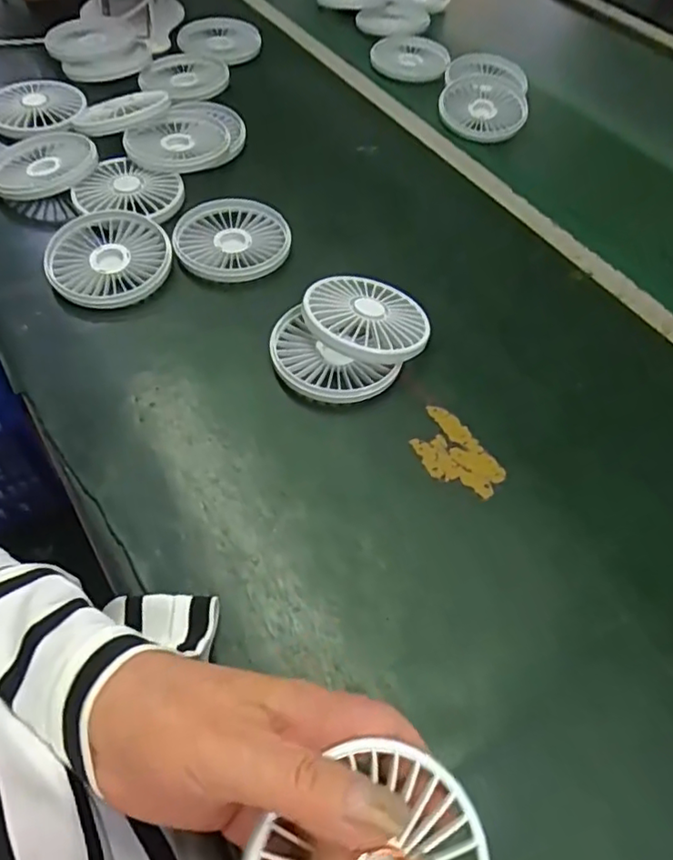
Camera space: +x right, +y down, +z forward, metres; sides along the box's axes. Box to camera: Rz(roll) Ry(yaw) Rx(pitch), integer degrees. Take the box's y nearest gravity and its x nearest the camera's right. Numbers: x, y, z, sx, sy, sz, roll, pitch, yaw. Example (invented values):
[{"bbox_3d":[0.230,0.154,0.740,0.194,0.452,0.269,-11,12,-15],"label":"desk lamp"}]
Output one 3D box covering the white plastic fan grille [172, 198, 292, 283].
[{"bbox_3d":[-0.082,-0.149,0.473,0.086,0.016,0.083,-14,57,-13],"label":"white plastic fan grille"}]

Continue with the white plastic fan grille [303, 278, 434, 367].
[{"bbox_3d":[0.021,-0.080,0.419,0.086,0.016,0.086,8,45,-8],"label":"white plastic fan grille"}]

